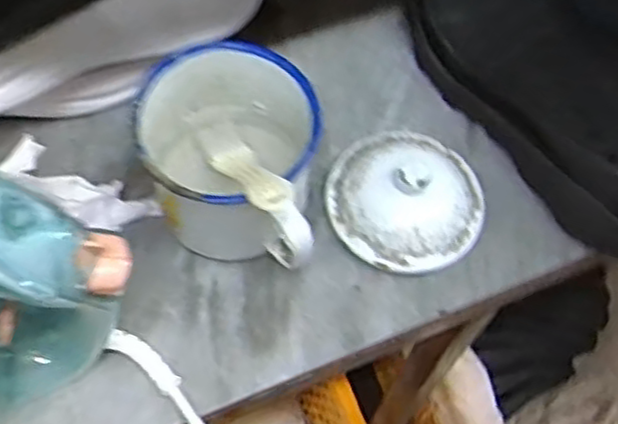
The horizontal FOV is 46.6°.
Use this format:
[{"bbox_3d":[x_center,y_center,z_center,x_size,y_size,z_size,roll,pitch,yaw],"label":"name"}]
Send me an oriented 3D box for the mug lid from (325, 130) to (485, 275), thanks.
[{"bbox_3d":[0.065,-0.013,0.474,0.099,0.044,0.103,1,62,-2],"label":"mug lid"}]

